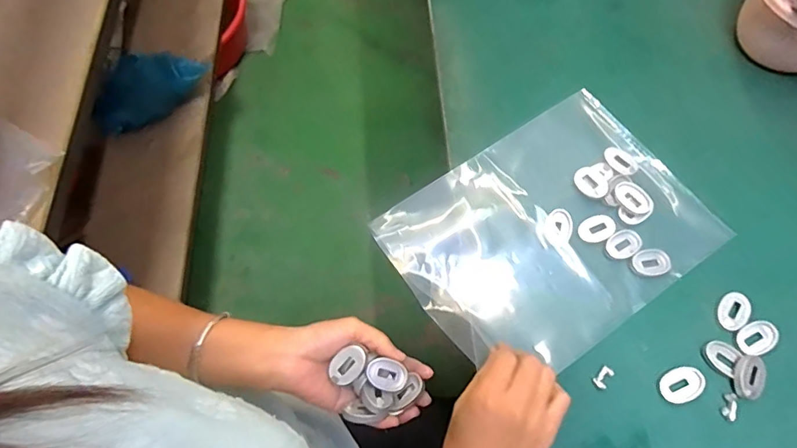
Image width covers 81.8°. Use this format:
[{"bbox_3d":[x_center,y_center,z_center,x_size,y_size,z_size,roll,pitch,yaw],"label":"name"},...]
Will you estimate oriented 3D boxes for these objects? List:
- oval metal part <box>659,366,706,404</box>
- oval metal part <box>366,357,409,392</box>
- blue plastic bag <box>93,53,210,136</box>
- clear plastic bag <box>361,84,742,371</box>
[{"bbox_3d":[0.249,0.142,0.403,0.037,0.007,0.027,-26,69,-8],"label":"oval metal part"},{"bbox_3d":[-0.009,0.133,0.403,0.038,0.007,0.025,13,79,-15],"label":"oval metal part"},{"bbox_3d":[-0.615,-0.310,1.088,0.294,0.129,0.086,-27,71,12],"label":"blue plastic bag"},{"bbox_3d":[0.152,0.005,0.464,0.293,0.018,0.214,-32,74,-13],"label":"clear plastic bag"}]

